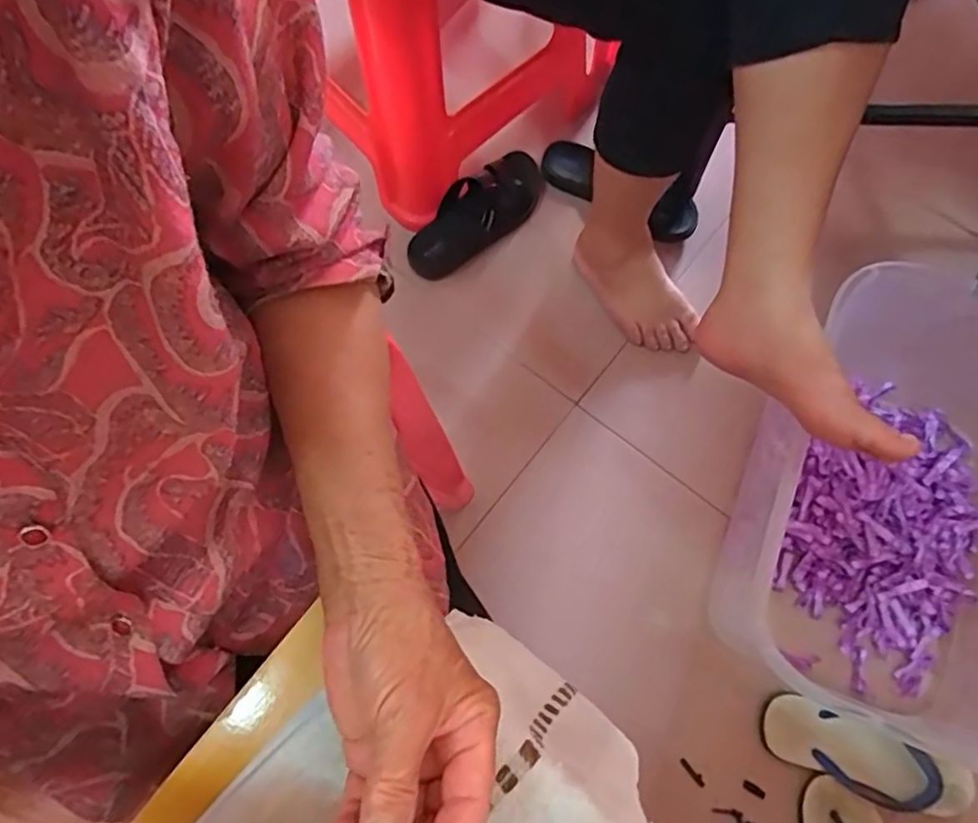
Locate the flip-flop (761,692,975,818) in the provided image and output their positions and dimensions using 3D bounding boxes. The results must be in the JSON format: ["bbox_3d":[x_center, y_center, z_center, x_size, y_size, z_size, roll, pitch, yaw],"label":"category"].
[{"bbox_3d":[0.445,0.413,0.762,0.229,0.036,0.077,23,75,9],"label":"flip-flop"}]

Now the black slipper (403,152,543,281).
[{"bbox_3d":[-0.018,-0.297,0.983,0.248,0.056,0.101,-36,75,-9],"label":"black slipper"}]

